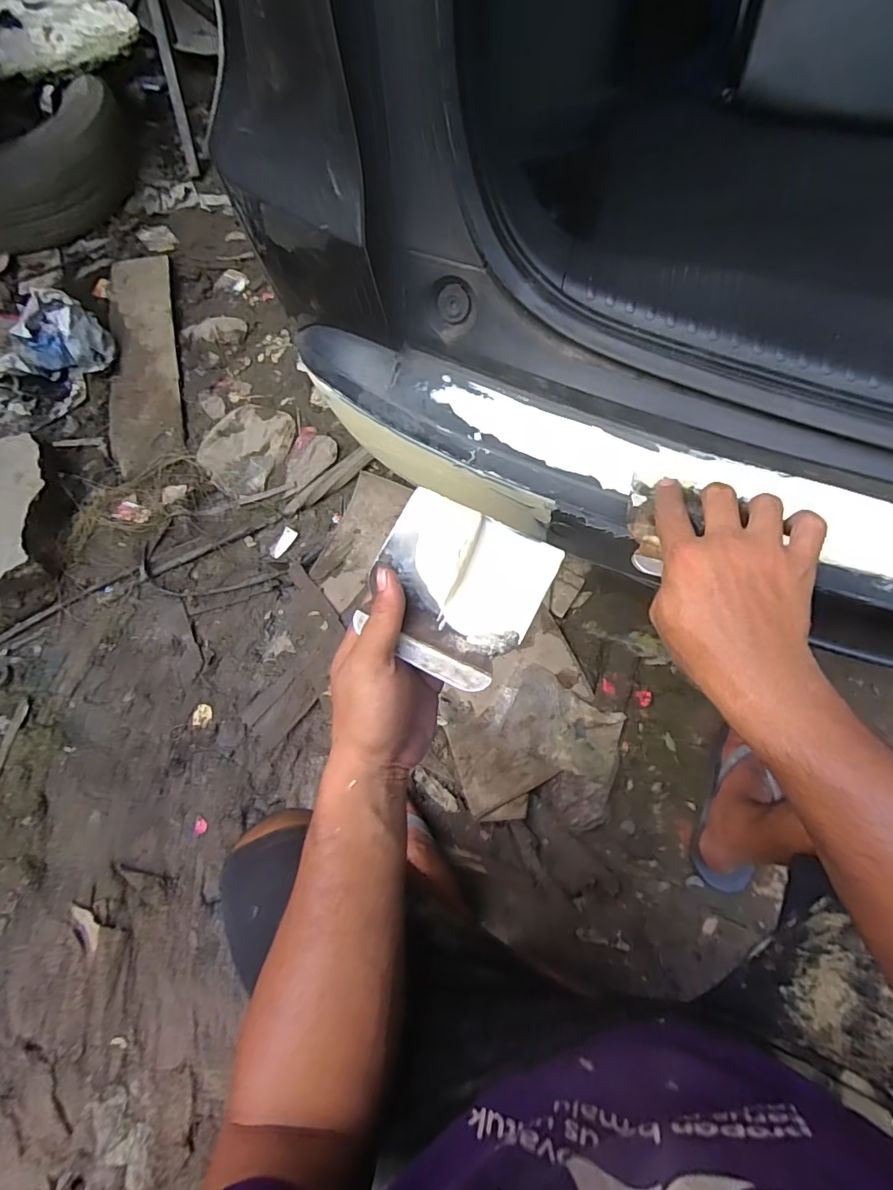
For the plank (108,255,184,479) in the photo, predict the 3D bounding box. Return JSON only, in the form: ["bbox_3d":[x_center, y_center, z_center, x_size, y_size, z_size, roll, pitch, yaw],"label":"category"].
[{"bbox_3d":[-0.748,-0.596,1.284,0.152,0.026,0.701,-14,68,-4],"label":"plank"}]

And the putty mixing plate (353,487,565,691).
[{"bbox_3d":[0.004,-0.007,0.353,0.113,0.016,0.117,26,71,12],"label":"putty mixing plate"}]

